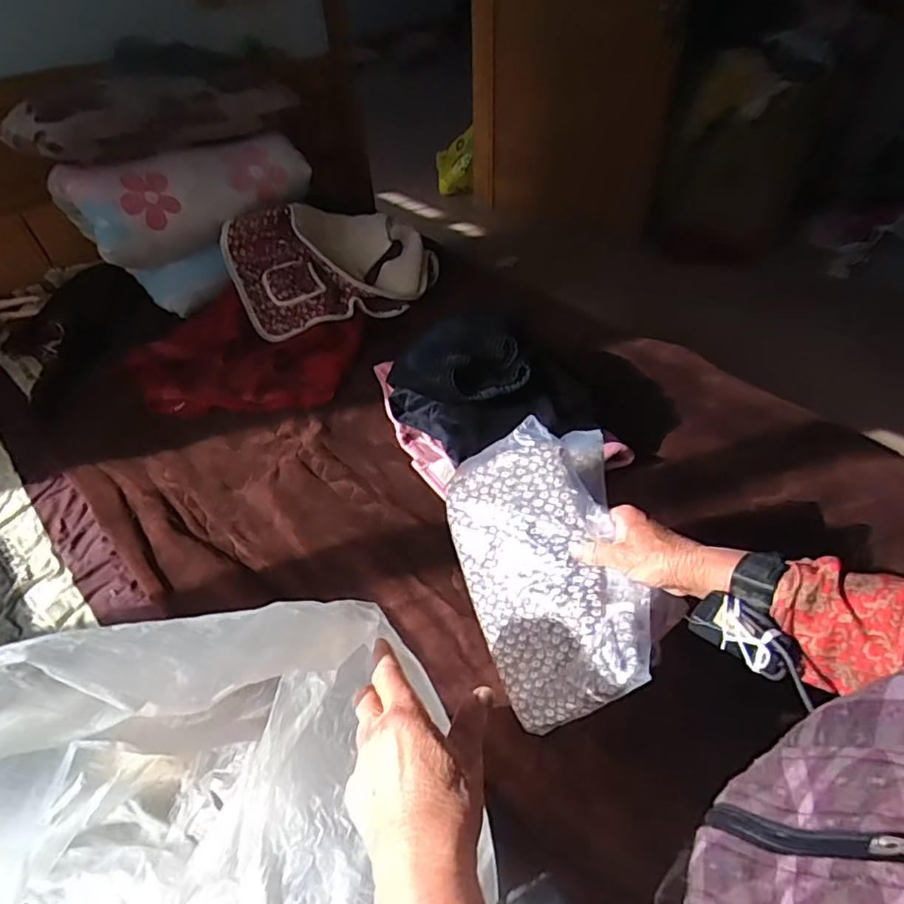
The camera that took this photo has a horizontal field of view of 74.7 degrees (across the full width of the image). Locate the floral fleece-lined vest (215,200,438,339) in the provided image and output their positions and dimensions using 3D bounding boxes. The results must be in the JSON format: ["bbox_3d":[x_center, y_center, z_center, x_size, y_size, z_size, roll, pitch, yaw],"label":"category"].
[{"bbox_3d":[-0.309,-0.482,1.558,0.545,0.209,0.319,-10,47,-6],"label":"floral fleece-lined vest"}]

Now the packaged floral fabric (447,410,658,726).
[{"bbox_3d":[0.091,0.125,0.616,0.071,0.207,0.284,5,67,-49],"label":"packaged floral fabric"}]

